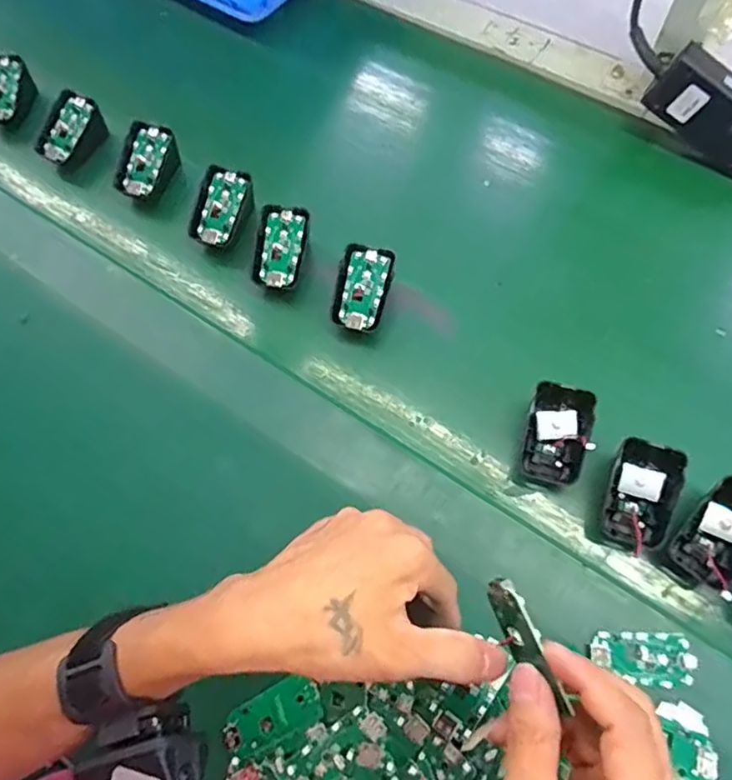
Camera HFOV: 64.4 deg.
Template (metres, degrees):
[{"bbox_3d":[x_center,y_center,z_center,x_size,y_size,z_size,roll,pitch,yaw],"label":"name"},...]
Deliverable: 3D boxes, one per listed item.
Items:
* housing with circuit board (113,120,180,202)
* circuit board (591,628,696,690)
[{"bbox_3d":[-0.205,-0.207,0.542,0.044,0.045,0.067,25,70,13],"label":"housing with circuit board"},{"bbox_3d":[0.176,0.171,0.370,0.061,0.006,0.030,-1,62,7],"label":"circuit board"}]

